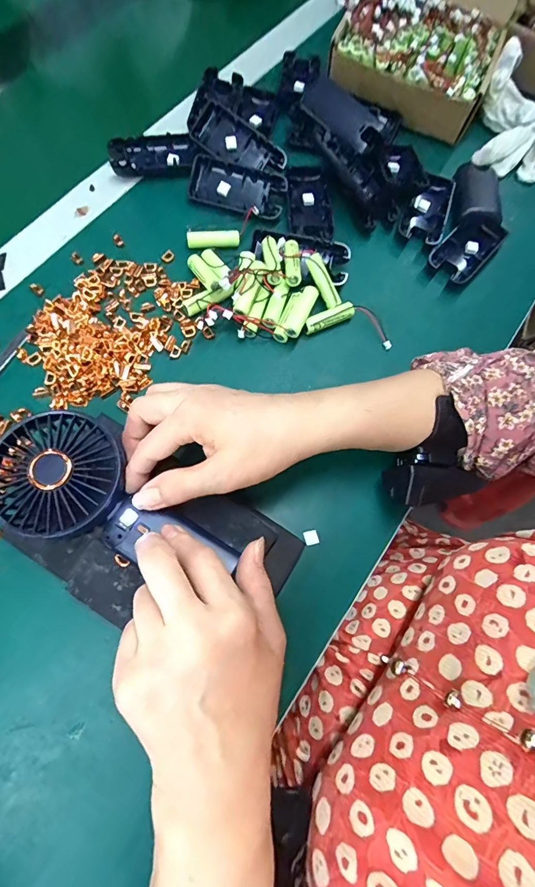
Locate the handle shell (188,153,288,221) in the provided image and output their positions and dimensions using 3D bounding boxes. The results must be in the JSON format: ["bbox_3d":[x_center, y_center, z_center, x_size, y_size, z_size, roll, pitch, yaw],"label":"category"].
[{"bbox_3d":[-0.030,-0.251,0.397,0.092,0.014,0.045,21,73,5],"label":"handle shell"}]

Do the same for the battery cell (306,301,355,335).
[{"bbox_3d":[0.055,-0.113,0.369,0.050,0.014,0.014,-28,75,-10],"label":"battery cell"}]

